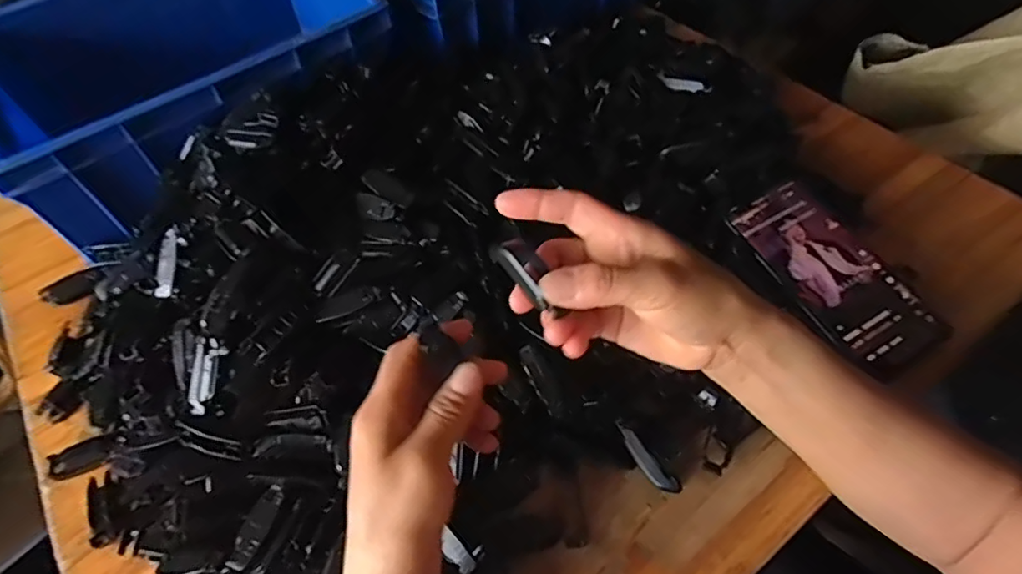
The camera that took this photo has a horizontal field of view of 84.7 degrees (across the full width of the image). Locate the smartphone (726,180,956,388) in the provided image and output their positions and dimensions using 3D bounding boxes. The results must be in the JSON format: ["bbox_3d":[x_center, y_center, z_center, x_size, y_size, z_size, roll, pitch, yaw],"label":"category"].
[{"bbox_3d":[0.241,-0.010,0.421,0.078,0.008,0.159,-28,67,-13],"label":"smartphone"}]

